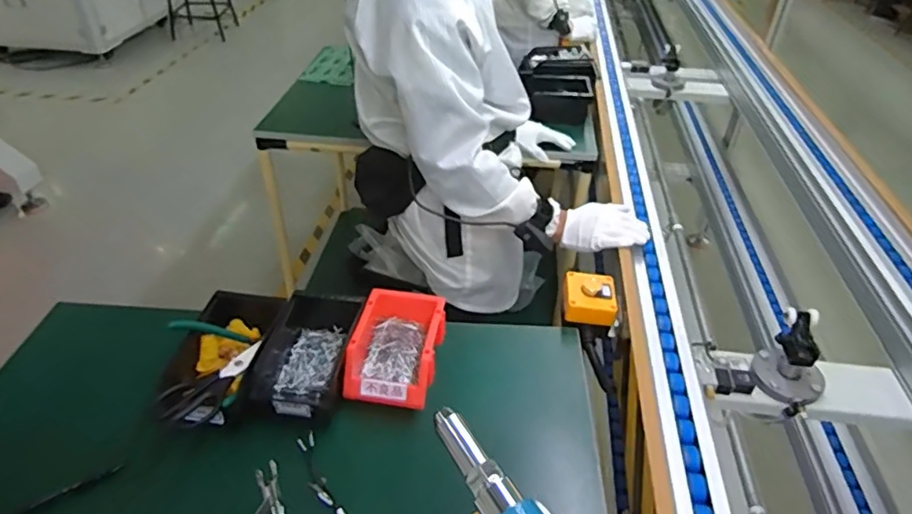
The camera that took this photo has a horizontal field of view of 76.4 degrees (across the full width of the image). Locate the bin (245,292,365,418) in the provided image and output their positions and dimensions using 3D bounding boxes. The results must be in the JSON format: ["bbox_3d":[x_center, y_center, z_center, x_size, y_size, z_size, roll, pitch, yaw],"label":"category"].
[{"bbox_3d":[-0.195,0.127,0.783,0.110,0.071,0.195,3,38,2],"label":"bin"}]

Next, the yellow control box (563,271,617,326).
[{"bbox_3d":[0.210,0.062,0.920,0.083,0.037,0.084,5,38,5],"label":"yellow control box"}]

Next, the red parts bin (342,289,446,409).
[{"bbox_3d":[-0.077,0.116,0.776,0.110,0.058,0.164,8,39,8],"label":"red parts bin"}]

